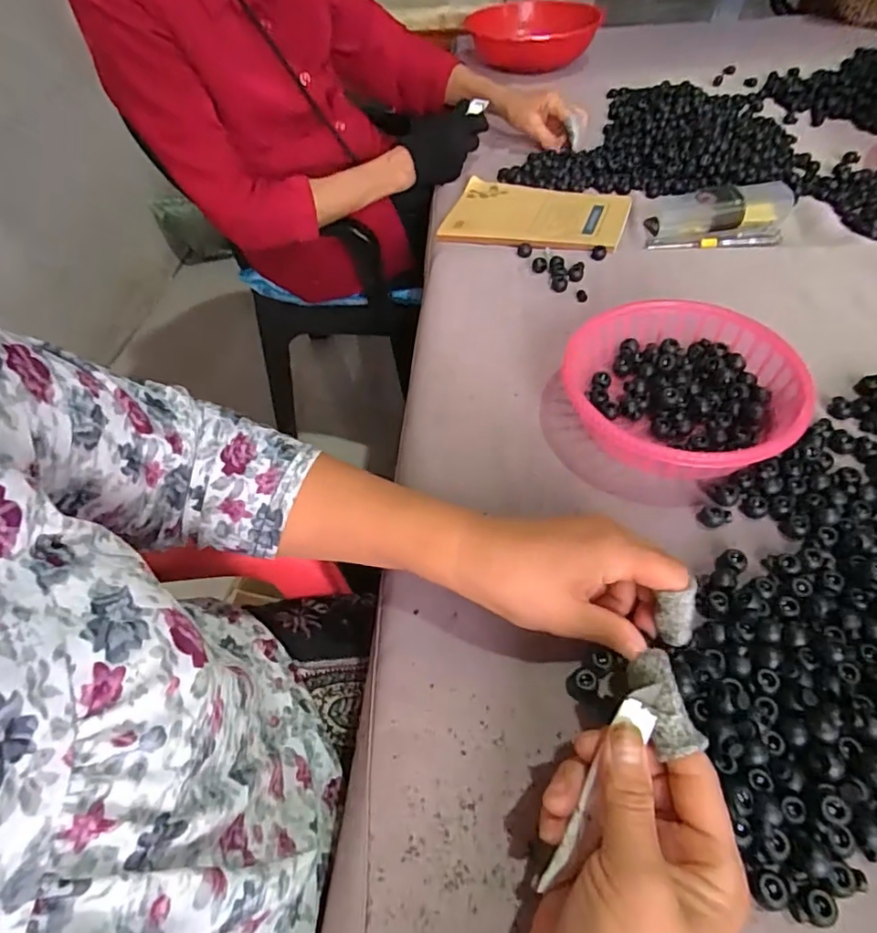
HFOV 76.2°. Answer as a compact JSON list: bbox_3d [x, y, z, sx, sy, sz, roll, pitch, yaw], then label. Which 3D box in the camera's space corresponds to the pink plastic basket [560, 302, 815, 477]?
[{"bbox_3d":[0.182,-0.056,0.431,0.166,0.052,0.171,16,55,16],"label":"pink plastic basket"}]

